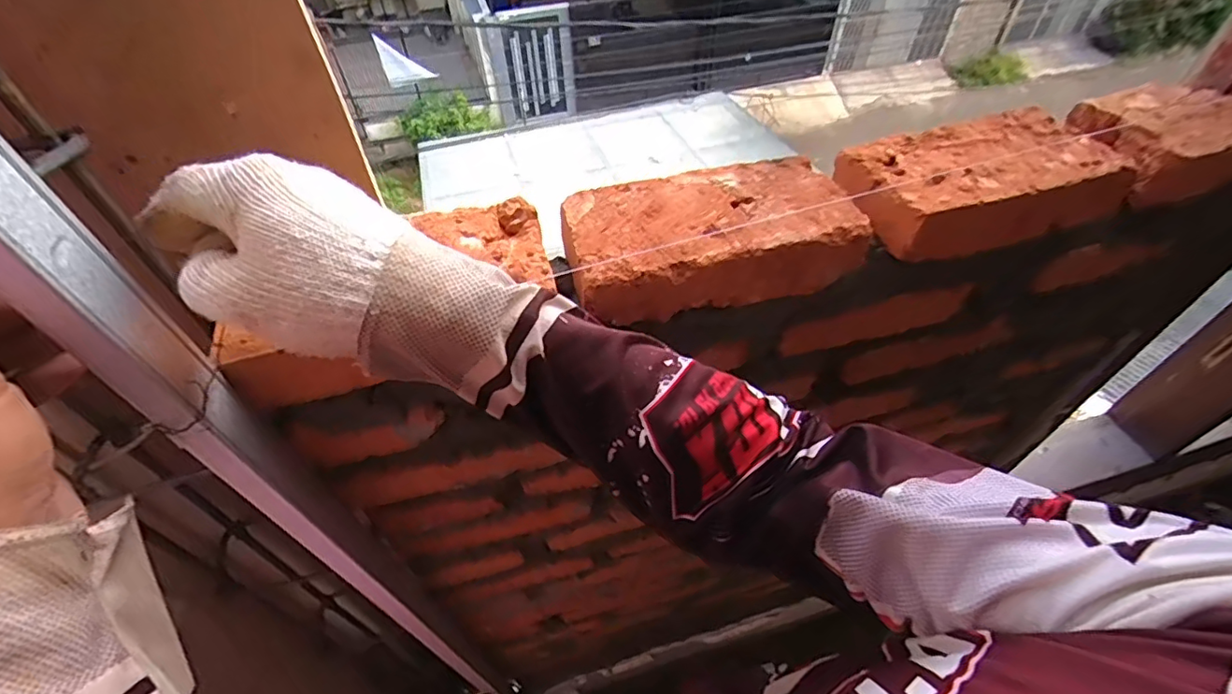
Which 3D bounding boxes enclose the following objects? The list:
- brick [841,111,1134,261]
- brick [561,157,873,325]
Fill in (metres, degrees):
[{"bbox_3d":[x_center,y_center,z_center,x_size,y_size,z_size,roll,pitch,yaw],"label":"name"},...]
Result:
[{"bbox_3d":[0.282,-0.130,0.436,0.209,0.047,0.101,-17,52,-12],"label":"brick"},{"bbox_3d":[0.064,-0.079,0.401,0.196,0.045,0.096,-12,51,-8],"label":"brick"}]

